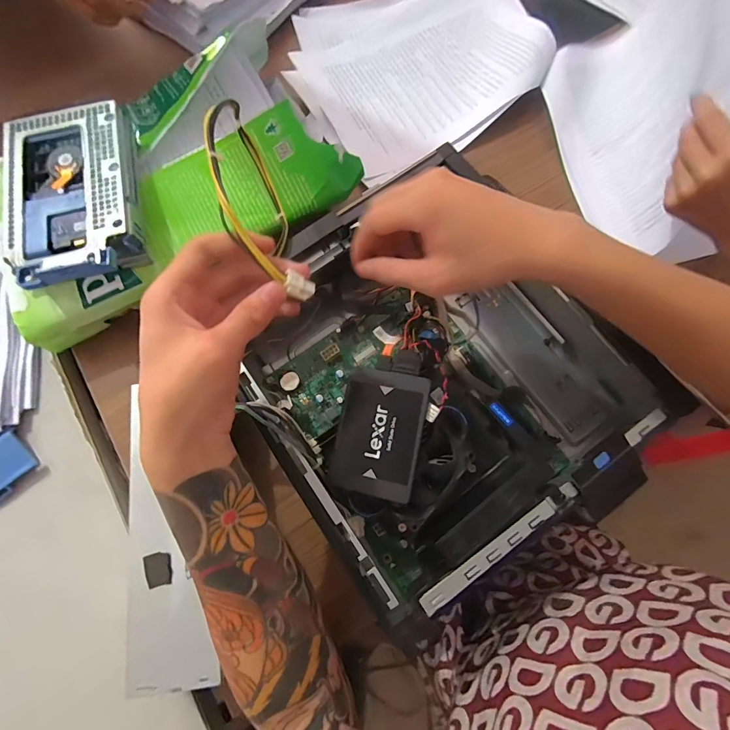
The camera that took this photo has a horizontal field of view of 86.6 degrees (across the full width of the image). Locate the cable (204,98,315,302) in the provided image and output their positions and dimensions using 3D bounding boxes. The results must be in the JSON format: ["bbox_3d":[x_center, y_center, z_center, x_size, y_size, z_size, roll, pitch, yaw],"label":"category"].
[{"bbox_3d":[-0.080,-0.128,0.291,0.043,0.110,0.189,-14,44,-5],"label":"cable"}]

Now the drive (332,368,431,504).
[{"bbox_3d":[0.012,0.055,0.314,0.066,0.004,0.099,8,80,16],"label":"drive"}]

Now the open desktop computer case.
[{"bbox_3d":[0.061,0.006,0.356,0.286,0.103,0.292,-37,77,-10],"label":"open desktop computer case"}]

